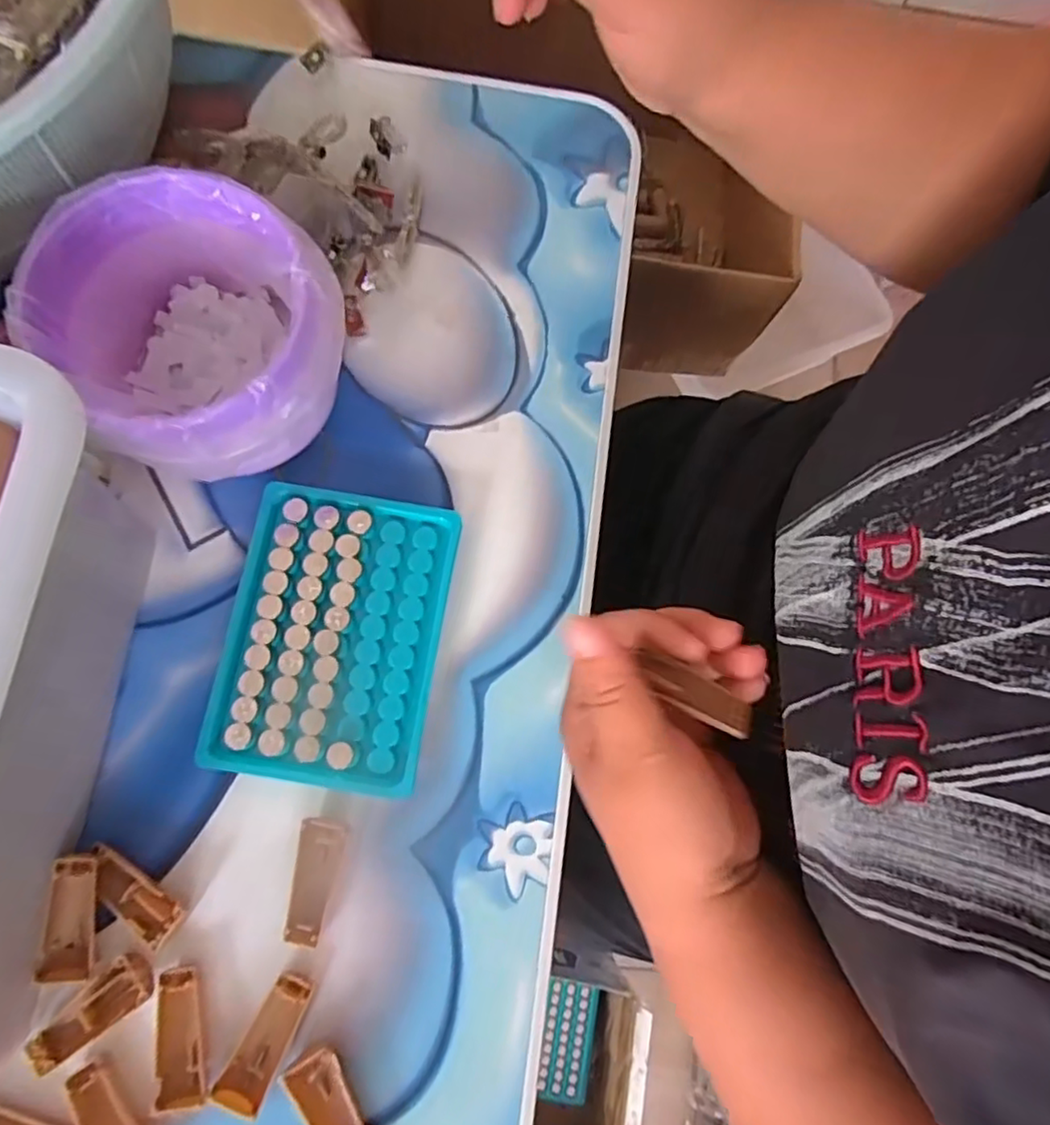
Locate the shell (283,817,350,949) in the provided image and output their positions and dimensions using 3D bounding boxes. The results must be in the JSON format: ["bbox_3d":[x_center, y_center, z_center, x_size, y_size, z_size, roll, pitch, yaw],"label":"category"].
[{"bbox_3d":[-0.092,0.137,0.276,0.019,0.004,0.049,14,77,-1],"label":"shell"}]

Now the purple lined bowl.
[{"bbox_3d":[-0.135,-0.093,0.284,0.101,0.092,0.108,1,78,-4],"label":"purple lined bowl"}]

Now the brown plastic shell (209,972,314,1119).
[{"bbox_3d":[-0.105,0.196,0.263,0.019,0.012,0.050,30,77,2],"label":"brown plastic shell"}]

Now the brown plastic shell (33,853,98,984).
[{"bbox_3d":[-0.188,0.146,0.264,0.019,0.013,0.051,5,90,0],"label":"brown plastic shell"}]

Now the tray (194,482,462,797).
[{"bbox_3d":[-0.087,0.032,0.296,0.093,0.017,0.131,10,77,-2],"label":"tray"}]

